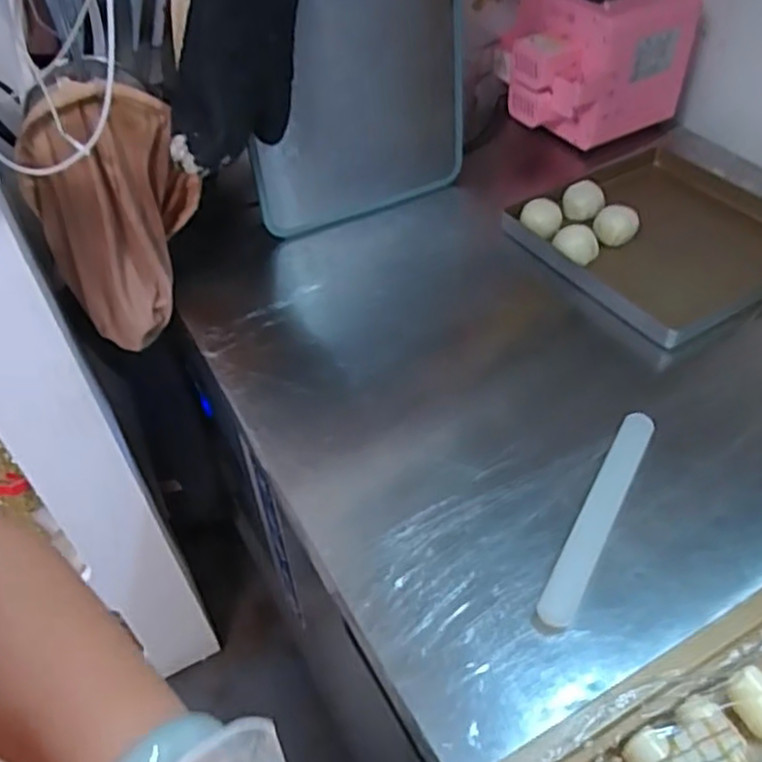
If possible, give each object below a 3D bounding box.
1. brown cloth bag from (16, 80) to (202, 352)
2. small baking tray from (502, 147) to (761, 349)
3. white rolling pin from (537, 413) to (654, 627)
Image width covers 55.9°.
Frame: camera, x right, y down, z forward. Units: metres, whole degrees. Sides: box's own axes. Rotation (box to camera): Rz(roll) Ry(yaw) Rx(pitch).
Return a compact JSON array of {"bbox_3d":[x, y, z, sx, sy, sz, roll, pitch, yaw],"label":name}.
[{"bbox_3d":[-0.282,-0.176,0.781,0.168,0.253,0.103,-22,49,-16],"label":"brown cloth bag"},{"bbox_3d":[0.341,-0.178,0.858,0.292,0.044,0.287,-24,50,-19],"label":"small baking tray"},{"bbox_3d":[0.181,0.108,0.598,0.027,0.021,0.213,22,52,22],"label":"white rolling pin"}]

